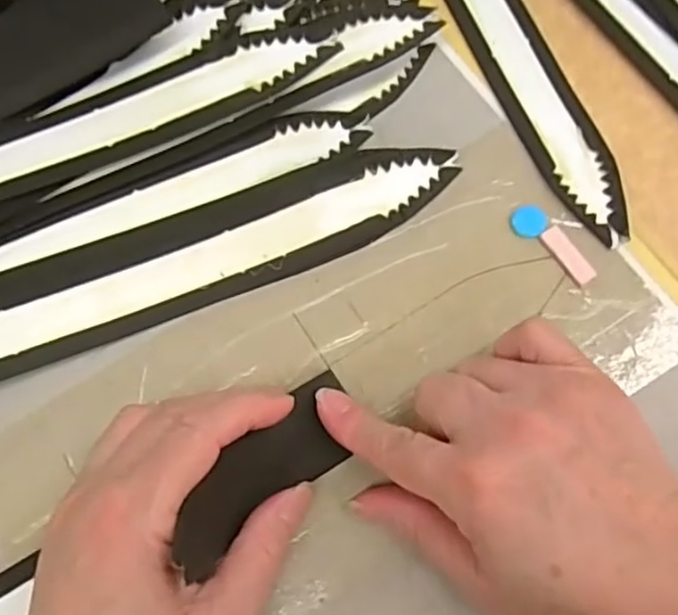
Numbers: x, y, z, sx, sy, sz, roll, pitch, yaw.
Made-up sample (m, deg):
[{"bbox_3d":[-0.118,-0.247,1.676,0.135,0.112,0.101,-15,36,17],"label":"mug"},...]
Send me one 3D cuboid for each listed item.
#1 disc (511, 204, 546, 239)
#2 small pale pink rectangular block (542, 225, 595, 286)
[{"bbox_3d":[0.088,-0.040,0.316,0.015,0.004,0.017,32,74,9],"label":"disc"},{"bbox_3d":[0.105,-0.024,0.311,0.010,0.004,0.029,-32,75,-10],"label":"small pale pink rectangular block"}]

